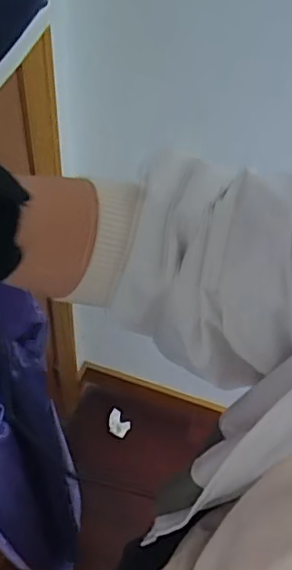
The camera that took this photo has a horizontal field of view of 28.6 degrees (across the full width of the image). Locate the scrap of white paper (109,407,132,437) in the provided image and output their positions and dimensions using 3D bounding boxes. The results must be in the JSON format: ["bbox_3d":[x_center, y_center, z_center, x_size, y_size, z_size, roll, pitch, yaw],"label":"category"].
[{"bbox_3d":[-0.080,0.395,1.629,0.077,0.011,0.059,42,76,-4],"label":"scrap of white paper"}]

